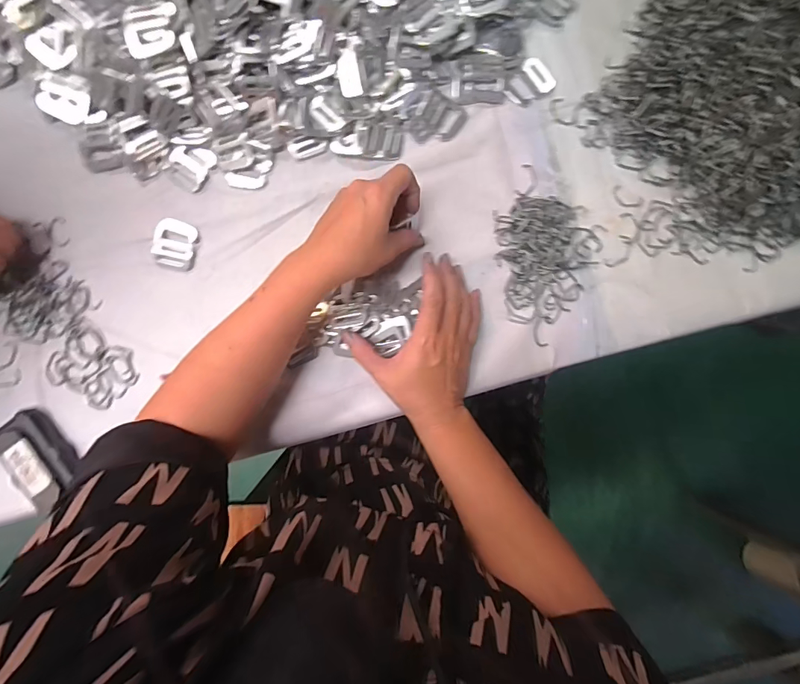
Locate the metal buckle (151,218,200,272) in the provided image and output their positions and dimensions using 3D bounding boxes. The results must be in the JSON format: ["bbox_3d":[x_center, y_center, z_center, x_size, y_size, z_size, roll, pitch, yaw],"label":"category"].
[{"bbox_3d":[-0.224,-0.097,0.418,0.042,0.007,0.049,9,87,0],"label":"metal buckle"}]

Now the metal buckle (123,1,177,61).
[{"bbox_3d":[-0.232,-0.291,0.395,0.047,0.009,0.044,-5,87,-1],"label":"metal buckle"}]

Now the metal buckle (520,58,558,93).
[{"bbox_3d":[0.142,-0.272,0.432,0.021,0.004,0.039,-40,90,14],"label":"metal buckle"}]

